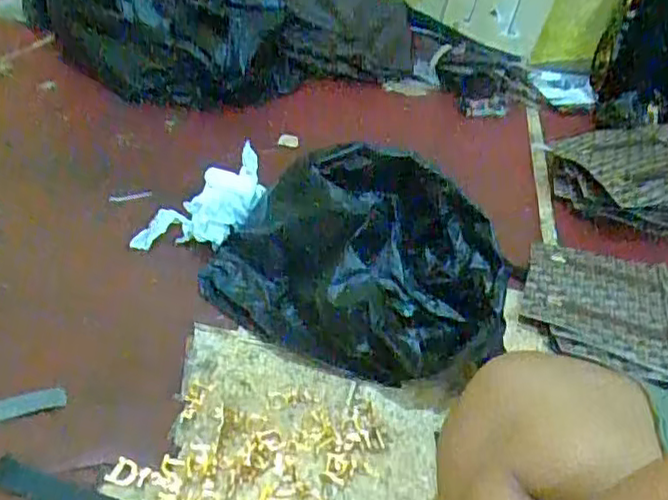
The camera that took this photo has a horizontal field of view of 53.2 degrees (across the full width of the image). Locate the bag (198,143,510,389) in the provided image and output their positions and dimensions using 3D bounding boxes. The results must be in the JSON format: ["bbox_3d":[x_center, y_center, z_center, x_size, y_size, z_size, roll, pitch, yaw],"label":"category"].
[{"bbox_3d":[0.015,-0.001,0.685,0.317,0.166,0.193,12,32,11],"label":"bag"}]

